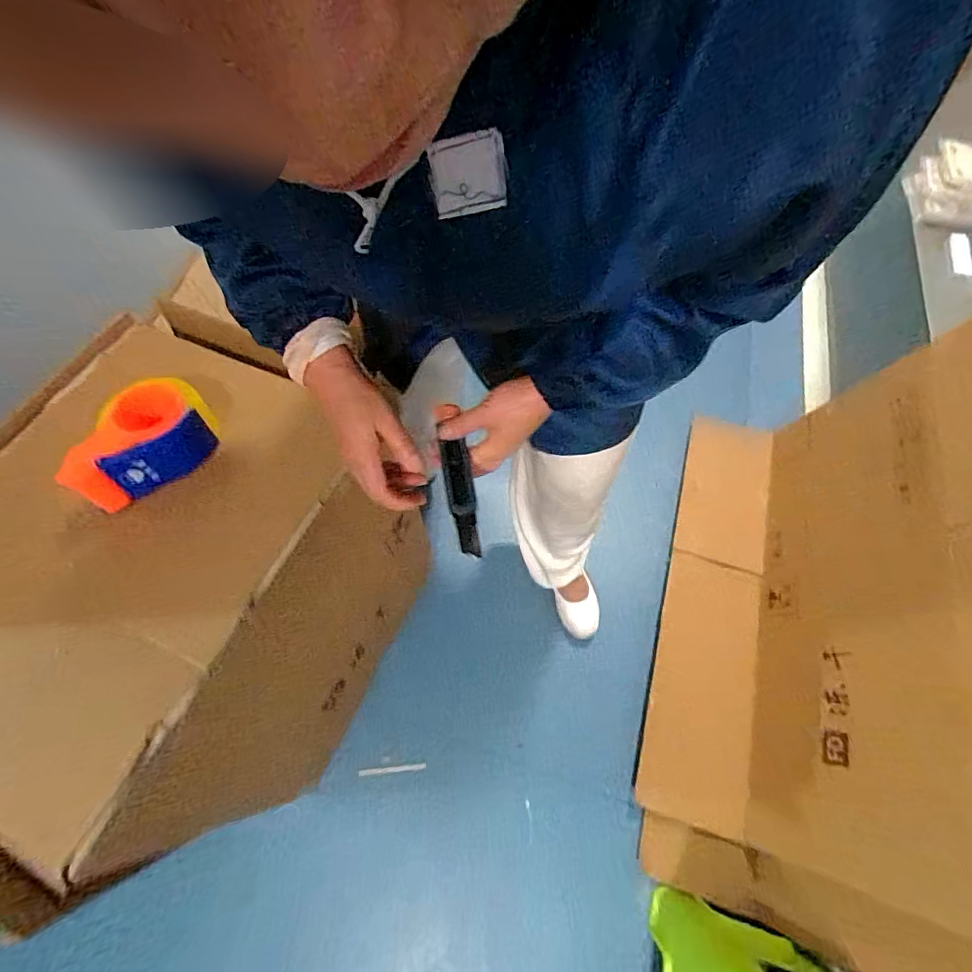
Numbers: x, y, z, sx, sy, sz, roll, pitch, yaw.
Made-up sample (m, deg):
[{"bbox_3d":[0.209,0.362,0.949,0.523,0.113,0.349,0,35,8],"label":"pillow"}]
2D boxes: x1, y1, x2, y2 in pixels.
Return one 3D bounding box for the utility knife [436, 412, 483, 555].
[{"bbox_3d":[-0.023,0.007,0.440,0.025,0.013,0.132,-10,50,-4],"label":"utility knife"}]

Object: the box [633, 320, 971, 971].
[{"bbox_3d":[0.644,0.208,0.864,0.186,0.737,1.044,25,64,-12],"label":"box"}]

